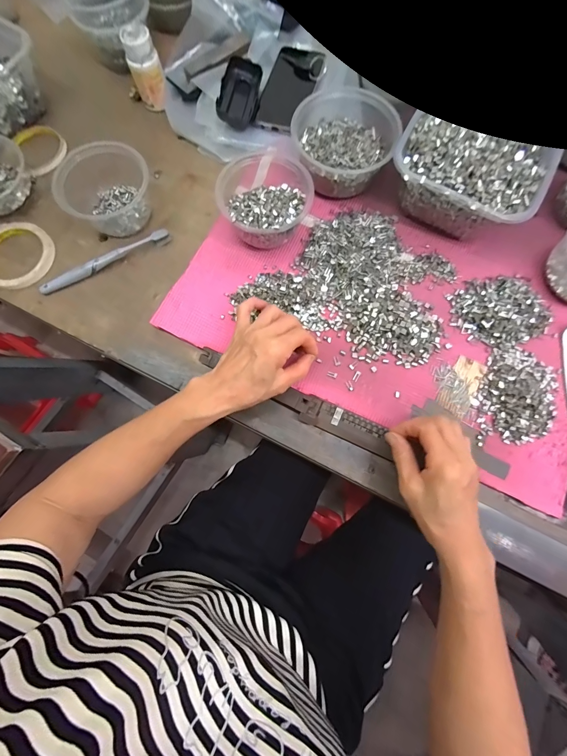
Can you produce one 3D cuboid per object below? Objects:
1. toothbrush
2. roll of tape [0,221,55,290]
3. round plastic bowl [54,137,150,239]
[{"bbox_3d":[-0.240,-0.158,0.417,0.180,0.013,0.016,-30,79,-6],"label":"toothbrush"},{"bbox_3d":[-0.366,-0.172,0.420,0.091,0.013,0.104,-38,80,-8],"label":"roll of tape"},{"bbox_3d":[-0.231,-0.250,0.415,0.103,0.062,0.119,33,79,7],"label":"round plastic bowl"}]

